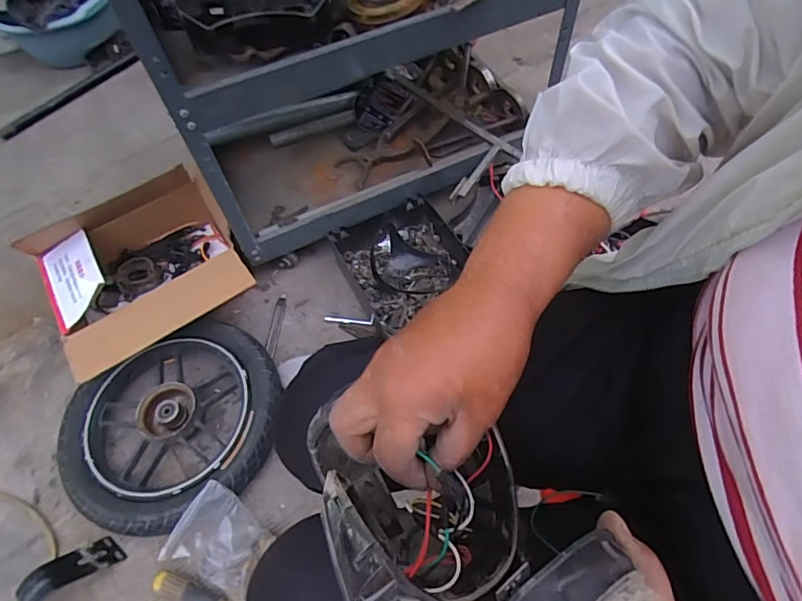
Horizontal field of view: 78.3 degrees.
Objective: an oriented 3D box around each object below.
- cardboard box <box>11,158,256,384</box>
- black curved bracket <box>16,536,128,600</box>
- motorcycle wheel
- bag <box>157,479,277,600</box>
[{"bbox_3d":[-0.458,-0.032,0.918,0.315,0.177,0.316,-34,62,-16],"label":"cardboard box"},{"bbox_3d":[-0.486,0.423,0.686,0.085,0.090,0.186,24,63,18],"label":"black curved bracket"},{"bbox_3d":[-0.366,0.213,0.825,0.350,0.081,0.298,-25,60,-11],"label":"motorcycle wheel"},{"bbox_3d":[-0.258,0.350,0.717,0.139,0.085,0.121,22,62,16],"label":"bag"}]

